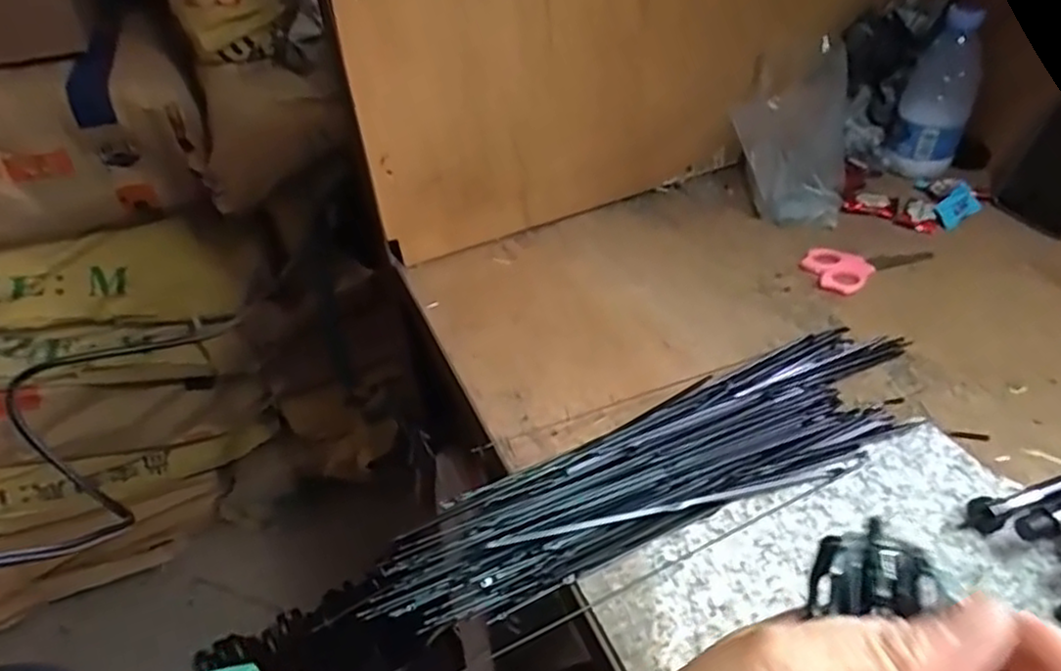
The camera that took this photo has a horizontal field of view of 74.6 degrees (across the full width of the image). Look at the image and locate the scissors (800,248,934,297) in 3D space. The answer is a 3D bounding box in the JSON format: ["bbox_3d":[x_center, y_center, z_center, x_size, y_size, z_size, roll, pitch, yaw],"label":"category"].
[{"bbox_3d":[0.292,-0.067,0.607,0.109,0.013,0.053,-21,45,-17],"label":"scissors"}]

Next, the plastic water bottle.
[{"bbox_3d":[0.388,-0.230,0.662,0.062,0.147,0.052,21,48,27],"label":"plastic water bottle"}]

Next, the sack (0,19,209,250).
[{"bbox_3d":[-0.643,-0.199,0.828,0.484,0.184,0.165,-13,43,-9],"label":"sack"}]

